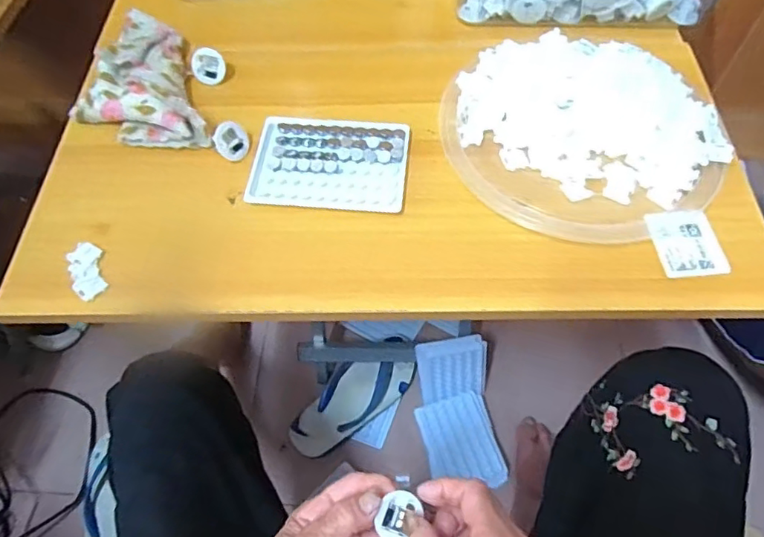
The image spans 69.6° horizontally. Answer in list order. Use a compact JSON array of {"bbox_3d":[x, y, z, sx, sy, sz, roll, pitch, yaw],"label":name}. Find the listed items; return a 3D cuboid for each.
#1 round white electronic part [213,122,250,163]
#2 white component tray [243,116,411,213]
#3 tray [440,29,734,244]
[{"bbox_3d":[-0.133,-0.113,0.486,0.004,0.033,0.032,8,74,44],"label":"round white electronic part"},{"bbox_3d":[-0.045,-0.093,0.483,0.132,0.012,0.095,5,60,5],"label":"white component tray"},{"bbox_3d":[0.172,-0.120,0.478,0.230,0.039,0.202,22,63,15],"label":"tray"}]

